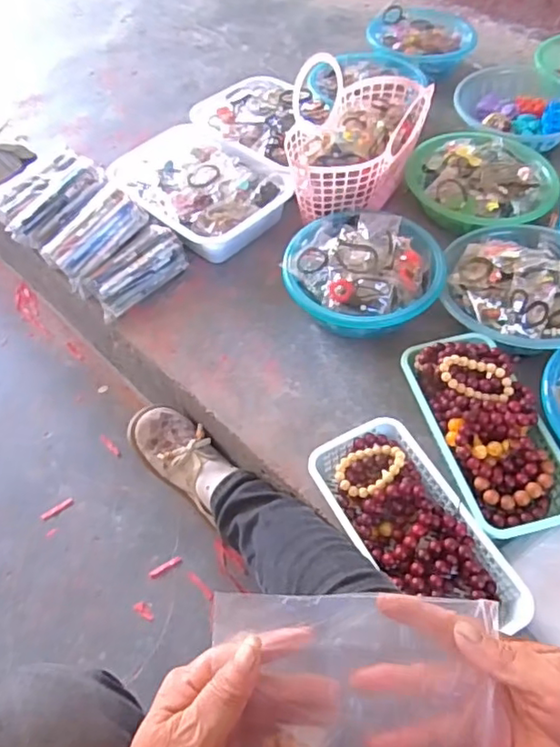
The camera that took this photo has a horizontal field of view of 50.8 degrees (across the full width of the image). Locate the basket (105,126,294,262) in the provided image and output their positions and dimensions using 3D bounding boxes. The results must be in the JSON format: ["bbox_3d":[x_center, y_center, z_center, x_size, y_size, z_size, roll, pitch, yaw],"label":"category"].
[{"bbox_3d":[-0.139,-0.306,0.995,0.279,0.079,0.210,36,62,24],"label":"basket"}]

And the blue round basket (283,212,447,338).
[{"bbox_3d":[0.119,-0.139,0.860,0.222,0.098,0.189,10,55,8],"label":"blue round basket"}]

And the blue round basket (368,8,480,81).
[{"bbox_3d":[0.300,-0.696,1.262,0.215,0.085,0.196,-1,54,1],"label":"blue round basket"}]

